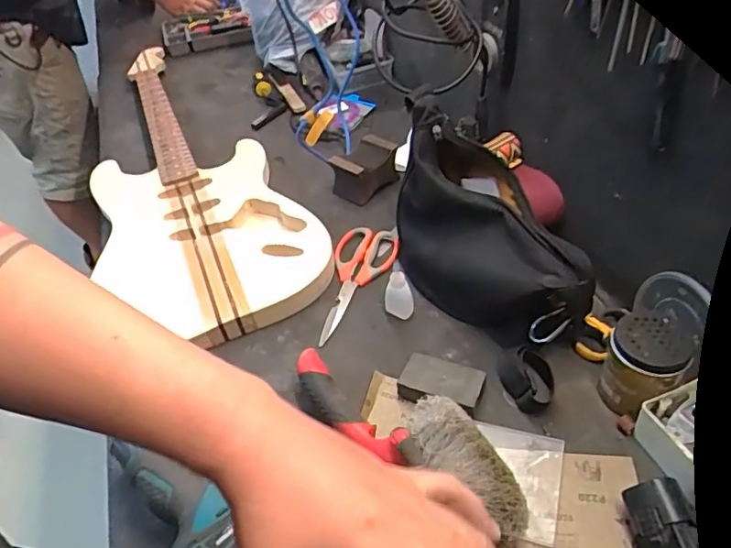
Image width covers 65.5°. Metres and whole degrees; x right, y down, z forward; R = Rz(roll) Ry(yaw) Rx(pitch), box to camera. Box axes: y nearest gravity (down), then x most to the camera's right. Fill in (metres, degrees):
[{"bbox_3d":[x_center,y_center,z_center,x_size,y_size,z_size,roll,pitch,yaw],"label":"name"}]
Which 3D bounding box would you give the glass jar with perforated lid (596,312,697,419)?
[{"bbox_3d":[0.271,0.087,0.555,0.070,0.094,0.081,30,55,30],"label":"glass jar with perforated lid"}]

